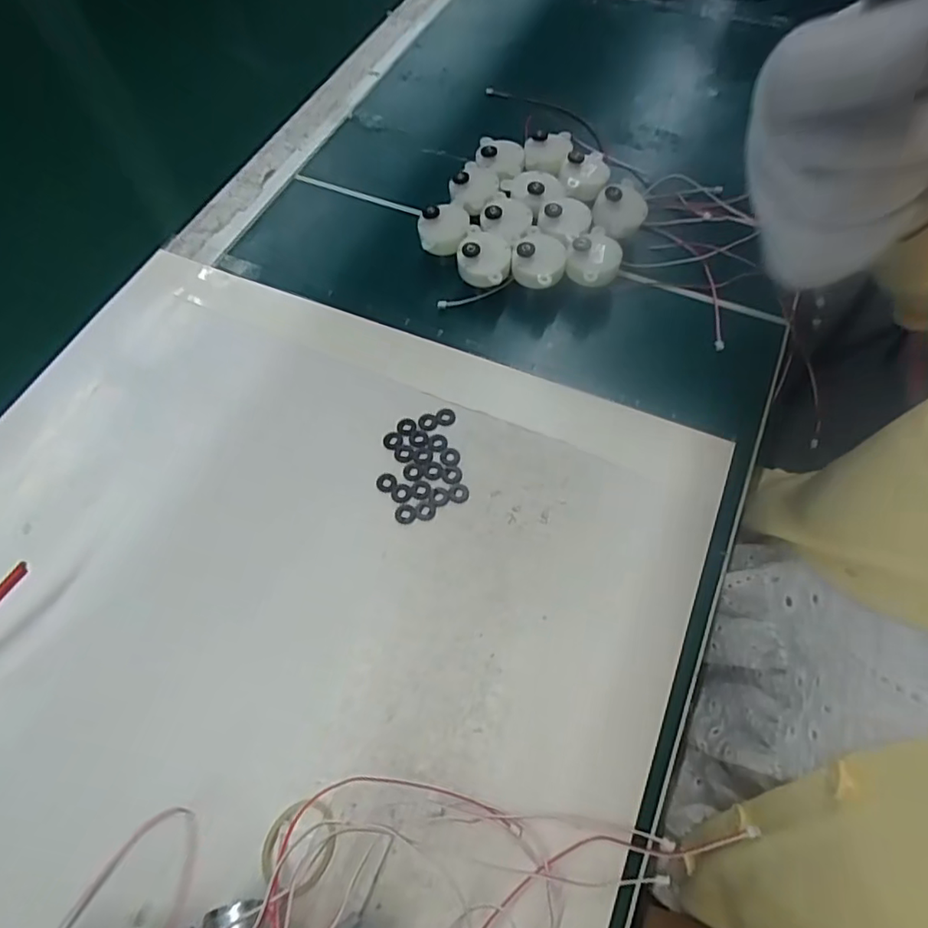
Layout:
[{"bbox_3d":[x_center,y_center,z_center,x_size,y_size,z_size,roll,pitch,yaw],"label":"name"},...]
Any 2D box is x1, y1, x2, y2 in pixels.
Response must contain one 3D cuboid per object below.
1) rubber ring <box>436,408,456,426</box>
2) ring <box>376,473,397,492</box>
[{"bbox_3d":[-0.010,-0.027,0.314,0.010,0.004,0.010,-1,63,1],"label":"rubber ring"},{"bbox_3d":[-0.041,0.009,0.297,0.011,0.004,0.011,-1,63,1],"label":"ring"}]

